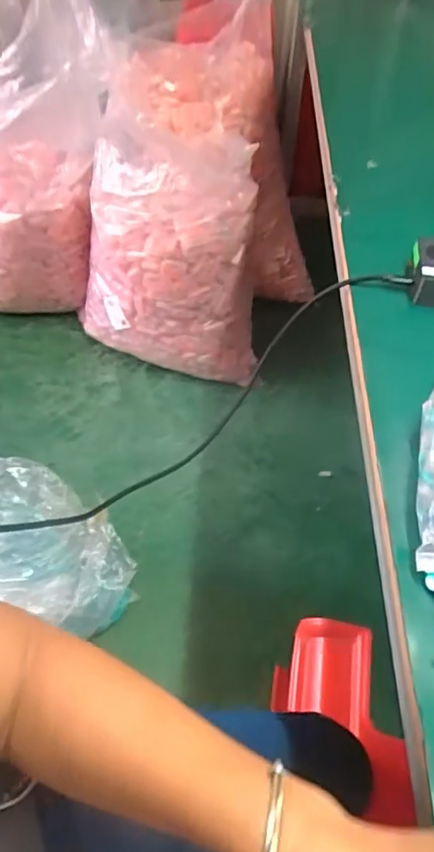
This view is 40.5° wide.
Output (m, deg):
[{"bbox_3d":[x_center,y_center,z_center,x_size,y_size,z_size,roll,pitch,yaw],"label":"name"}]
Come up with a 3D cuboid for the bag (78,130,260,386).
[{"bbox_3d":[-0.115,-0.378,1.352,0.438,0.504,0.242,5,51,1],"label":"bag"}]

